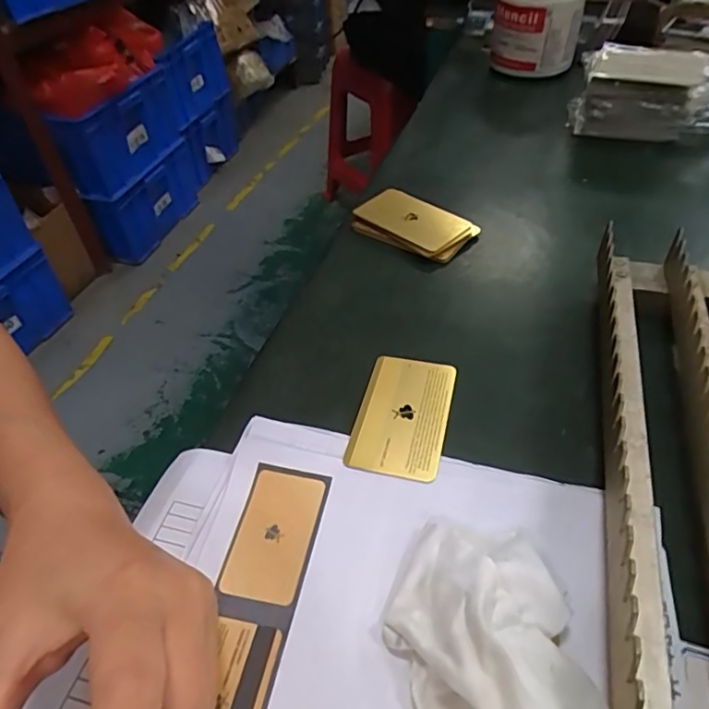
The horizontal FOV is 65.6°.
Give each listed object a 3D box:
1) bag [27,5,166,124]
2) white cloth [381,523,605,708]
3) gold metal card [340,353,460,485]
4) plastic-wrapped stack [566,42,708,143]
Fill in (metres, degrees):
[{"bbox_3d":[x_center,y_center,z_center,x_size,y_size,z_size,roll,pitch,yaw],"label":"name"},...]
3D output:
[{"bbox_3d":[-0.724,-0.818,1.541,0.201,0.138,0.429,7,47,11],"label":"bag"},{"bbox_3d":[0.051,0.113,0.215,0.071,0.028,0.094,-4,45,0],"label":"white cloth"},{"bbox_3d":[0.028,0.033,0.314,0.050,0.005,0.085,8,47,12],"label":"gold metal card"},{"bbox_3d":[0.289,-0.249,0.531,0.148,0.069,0.079,15,49,18],"label":"plastic-wrapped stack"}]

